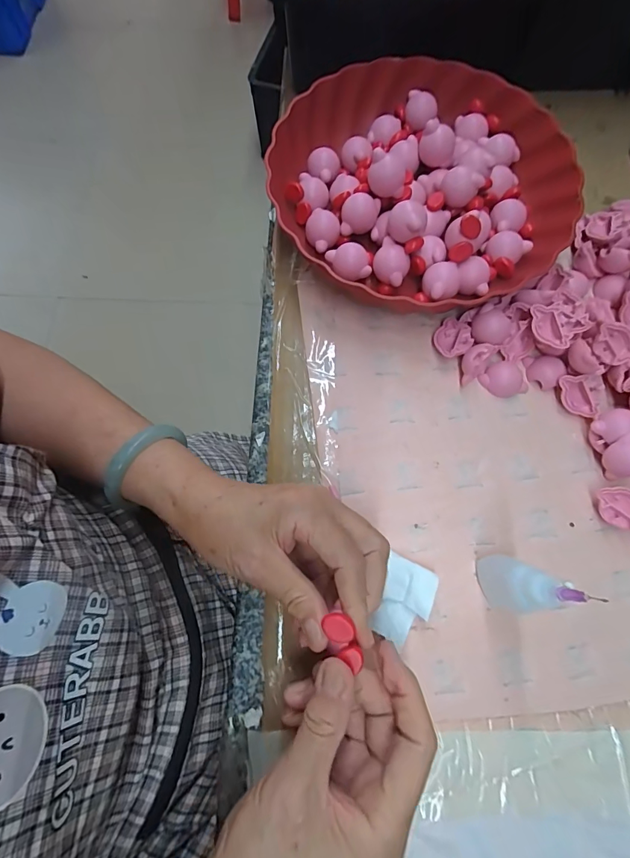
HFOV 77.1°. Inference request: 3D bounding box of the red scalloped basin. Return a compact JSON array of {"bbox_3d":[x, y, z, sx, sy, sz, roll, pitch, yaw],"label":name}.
[{"bbox_3d":[0.091,-0.211,0.334,0.233,0.055,0.222,0,73,0],"label":"red scalloped basin"}]

